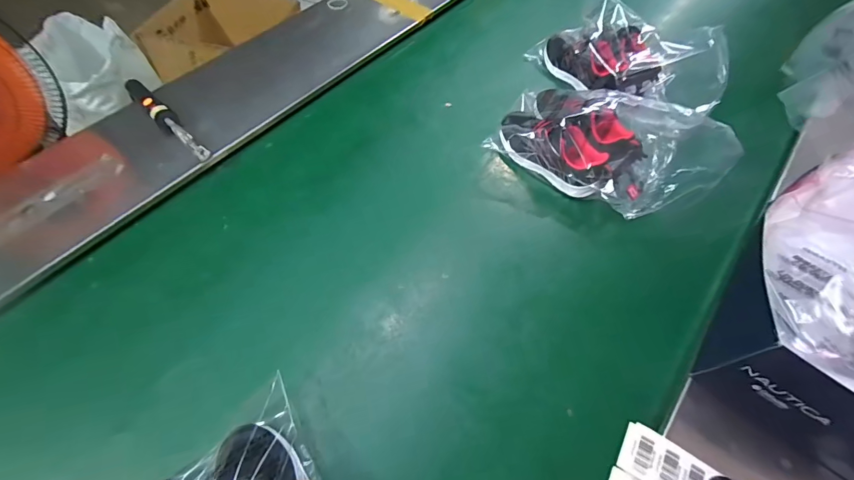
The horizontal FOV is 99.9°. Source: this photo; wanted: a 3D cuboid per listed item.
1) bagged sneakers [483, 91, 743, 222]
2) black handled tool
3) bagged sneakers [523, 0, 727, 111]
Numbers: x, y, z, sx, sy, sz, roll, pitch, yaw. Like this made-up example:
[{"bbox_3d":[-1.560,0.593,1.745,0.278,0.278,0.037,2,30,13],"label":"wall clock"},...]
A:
[{"bbox_3d":[0.312,-0.183,0.627,0.355,0.089,0.262,34,68,19],"label":"bagged sneakers"},{"bbox_3d":[-0.491,-0.232,0.663,0.267,0.047,0.035,39,65,19],"label":"black handled tool"},{"bbox_3d":[0.405,-0.372,0.726,0.365,0.099,0.190,38,68,20],"label":"bagged sneakers"}]

